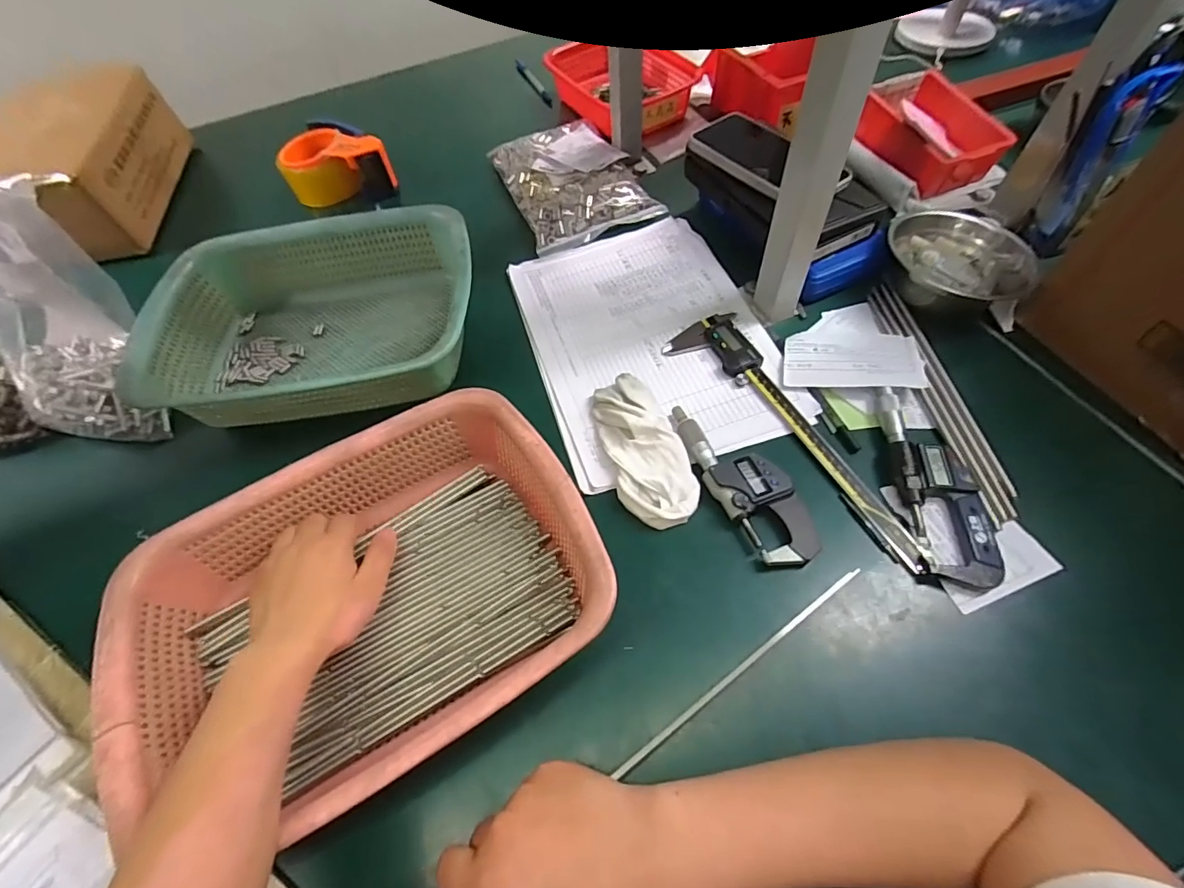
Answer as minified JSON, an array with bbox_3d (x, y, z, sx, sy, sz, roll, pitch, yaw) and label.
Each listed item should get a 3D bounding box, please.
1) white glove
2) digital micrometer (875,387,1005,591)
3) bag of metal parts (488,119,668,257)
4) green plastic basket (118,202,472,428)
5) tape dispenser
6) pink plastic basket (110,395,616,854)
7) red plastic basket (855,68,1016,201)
[{"bbox_3d":[0.043,0.001,0.433,0.059,0.032,0.143,-15,58,-5],"label":"white glove"},{"bbox_3d":[0.264,0.027,0.401,0.055,0.024,0.165,-5,58,1],"label":"digital micrometer"},{"bbox_3d":[-0.027,-0.325,0.622,0.144,0.024,0.207,-20,59,-8],"label":"bag of metal parts"},{"bbox_3d":[-0.260,-0.118,0.508,0.305,0.090,0.214,-13,60,0],"label":"green plastic basket"},{"bbox_3d":[-0.326,-0.366,0.678,0.146,0.069,0.079,2,62,9],"label":"tape dispenser"},{"bbox_3d":[-0.149,0.103,0.354,0.296,0.086,0.220,-29,66,-13],"label":"pink plastic basket"},{"bbox_3d":[0.367,-0.345,0.573,0.096,0.051,0.140,-15,60,-1],"label":"red plastic basket"}]

